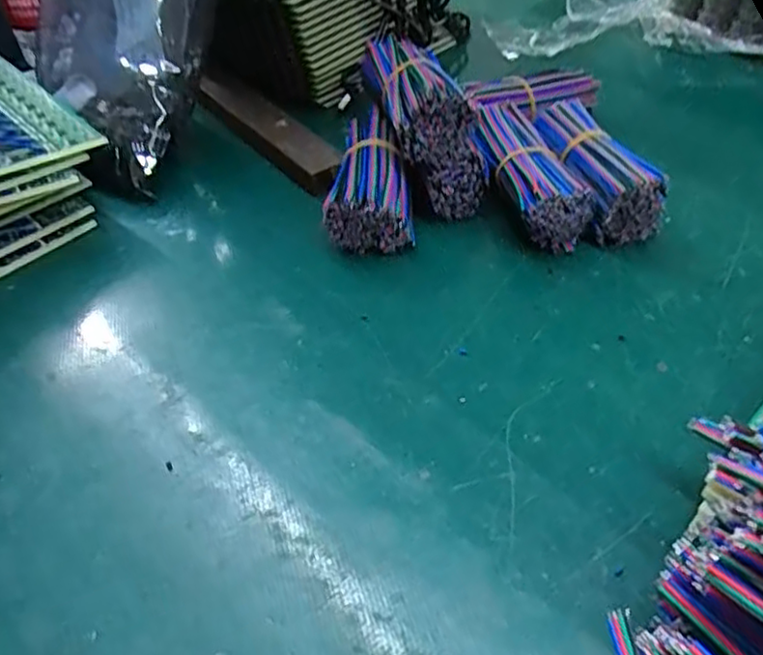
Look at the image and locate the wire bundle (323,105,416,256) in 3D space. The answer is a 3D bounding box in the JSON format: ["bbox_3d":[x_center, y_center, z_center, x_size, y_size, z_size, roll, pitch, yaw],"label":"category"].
[{"bbox_3d":[-0.008,-0.088,0.381,0.045,0.028,0.091,-3,59,2],"label":"wire bundle"}]

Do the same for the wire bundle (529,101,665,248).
[{"bbox_3d":[0.123,-0.091,0.384,0.041,0.042,0.098,-11,44,-6],"label":"wire bundle"}]

